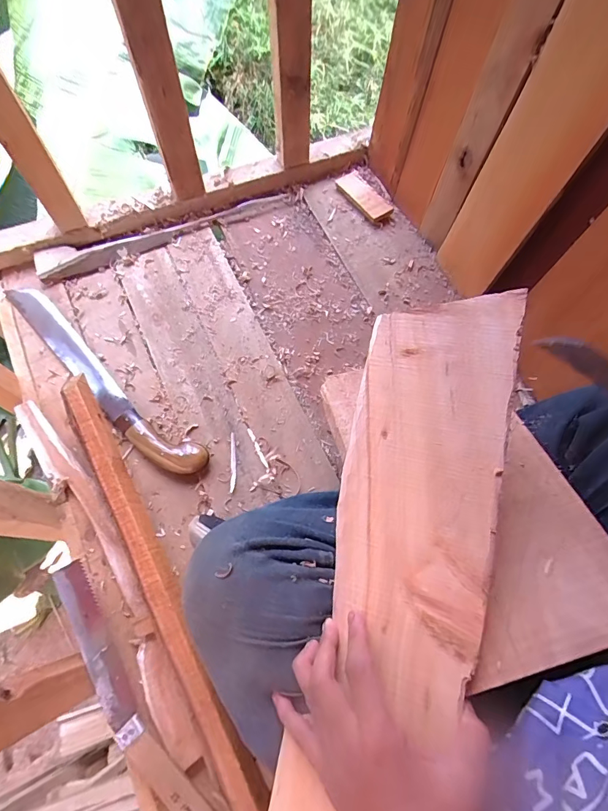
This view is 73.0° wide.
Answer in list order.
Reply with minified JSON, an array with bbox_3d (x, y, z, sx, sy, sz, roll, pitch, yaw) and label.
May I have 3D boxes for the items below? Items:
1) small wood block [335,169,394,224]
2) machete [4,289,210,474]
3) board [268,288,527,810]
[{"bbox_3d":[0.111,-0.390,0.763,0.052,0.013,0.122,-31,73,-13],"label":"small wood block"},{"bbox_3d":[-0.312,-0.043,0.620,0.427,0.024,0.060,40,73,12],"label":"machete"},{"bbox_3d":[0.077,0.123,0.325,0.124,0.014,0.456,10,79,23],"label":"board"}]

